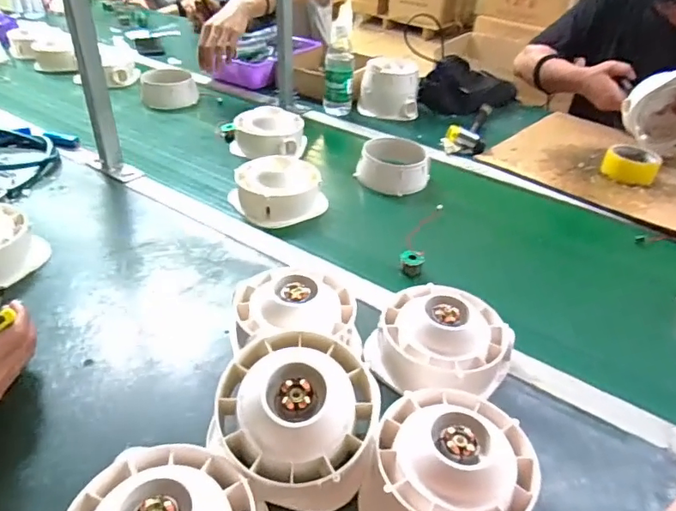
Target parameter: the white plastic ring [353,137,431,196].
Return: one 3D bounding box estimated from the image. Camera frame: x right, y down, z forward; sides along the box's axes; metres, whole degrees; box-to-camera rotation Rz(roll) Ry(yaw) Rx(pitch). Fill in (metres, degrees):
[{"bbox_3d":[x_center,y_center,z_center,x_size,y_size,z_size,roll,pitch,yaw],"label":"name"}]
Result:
[{"bbox_3d":[0.100,-0.161,0.893,0.122,0.055,0.122,10,38,7],"label":"white plastic ring"}]

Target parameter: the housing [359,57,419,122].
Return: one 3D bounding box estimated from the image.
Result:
[{"bbox_3d":[0.120,-0.371,1.143,0.133,0.105,0.133,9,38,6],"label":"housing"}]

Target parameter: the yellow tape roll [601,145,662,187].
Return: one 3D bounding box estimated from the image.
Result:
[{"bbox_3d":[0.540,-0.167,0.936,0.091,0.040,0.091,25,42,25],"label":"yellow tape roll"}]

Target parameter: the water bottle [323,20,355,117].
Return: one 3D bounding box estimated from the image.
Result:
[{"bbox_3d":[0.004,-0.396,1.092,0.062,0.201,0.076,6,38,2],"label":"water bottle"}]

